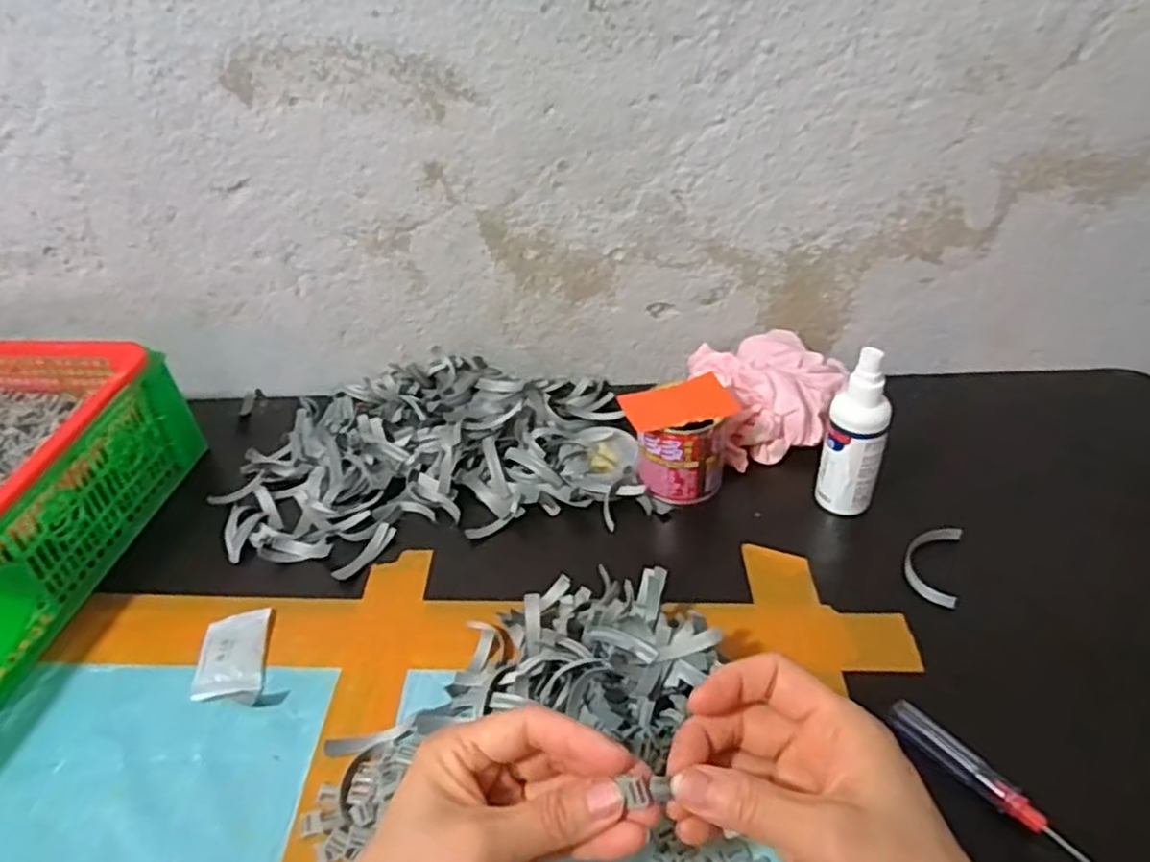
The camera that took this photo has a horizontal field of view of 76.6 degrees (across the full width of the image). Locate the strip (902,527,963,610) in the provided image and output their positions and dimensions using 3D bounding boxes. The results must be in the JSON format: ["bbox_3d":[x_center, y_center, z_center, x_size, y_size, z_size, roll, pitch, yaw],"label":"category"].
[{"bbox_3d":[0.243,0.091,0.498,0.033,0.015,0.067,13,40,22],"label":"strip"}]

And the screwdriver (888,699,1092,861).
[{"bbox_3d":[0.215,0.185,0.372,0.012,0.019,0.120,-26,42,-25],"label":"screwdriver"}]

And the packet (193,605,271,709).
[{"bbox_3d":[-0.217,0.143,0.465,0.039,0.010,0.069,-9,37,-6],"label":"packet"}]

